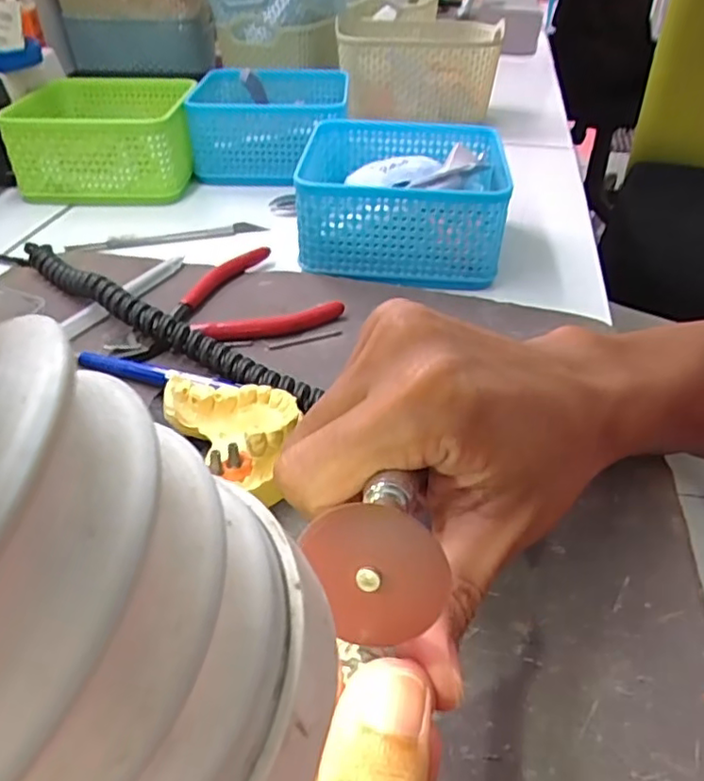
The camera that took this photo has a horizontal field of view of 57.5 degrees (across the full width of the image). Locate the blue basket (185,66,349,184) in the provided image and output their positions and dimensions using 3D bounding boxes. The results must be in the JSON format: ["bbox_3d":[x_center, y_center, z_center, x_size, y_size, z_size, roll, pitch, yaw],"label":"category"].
[{"bbox_3d":[-0.069,-0.236,0.564,0.128,0.059,0.131,0,38,-2],"label":"blue basket"}]

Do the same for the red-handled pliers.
[{"bbox_3d":[-0.079,-0.047,0.368,0.124,0.011,0.097,-25,45,-30],"label":"red-handled pliers"}]

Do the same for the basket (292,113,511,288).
[{"bbox_3d":[0.030,-0.132,0.437,0.136,0.060,0.132,3,38,2],"label":"basket"}]

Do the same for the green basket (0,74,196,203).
[{"bbox_3d":[-0.198,-0.210,0.535,0.130,0.066,0.134,-1,38,-3],"label":"green basket"}]

